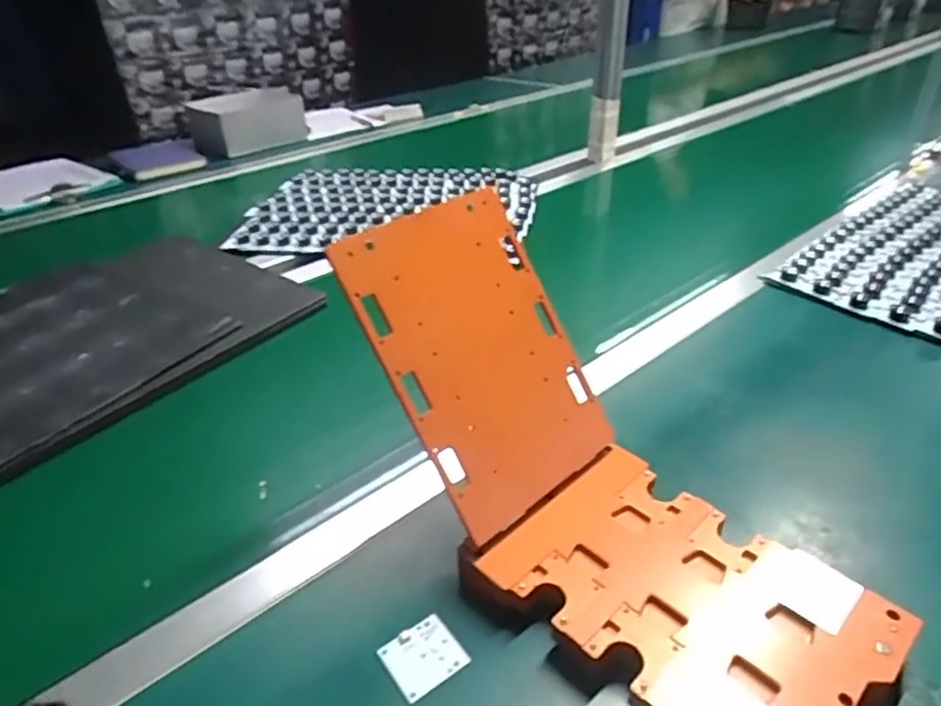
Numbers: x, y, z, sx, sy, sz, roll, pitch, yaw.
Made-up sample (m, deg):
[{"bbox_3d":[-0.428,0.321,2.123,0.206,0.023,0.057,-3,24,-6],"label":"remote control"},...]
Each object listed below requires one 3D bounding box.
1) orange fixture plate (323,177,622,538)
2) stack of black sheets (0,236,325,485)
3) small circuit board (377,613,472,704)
[{"bbox_3d":[0.013,-0.001,0.482,0.161,0.232,0.010,-29,5,-32],"label":"orange fixture plate"},{"bbox_3d":[-0.508,0.002,0.715,0.394,0.024,0.600,24,42,33],"label":"stack of black sheets"},{"bbox_3d":[-0.032,0.206,0.430,0.048,0.009,0.044,-25,40,-29],"label":"small circuit board"}]

